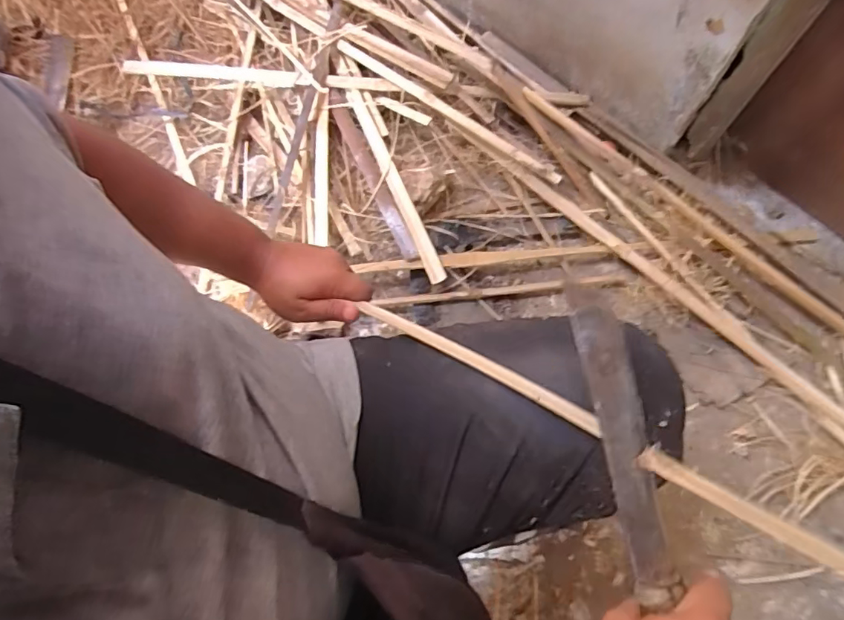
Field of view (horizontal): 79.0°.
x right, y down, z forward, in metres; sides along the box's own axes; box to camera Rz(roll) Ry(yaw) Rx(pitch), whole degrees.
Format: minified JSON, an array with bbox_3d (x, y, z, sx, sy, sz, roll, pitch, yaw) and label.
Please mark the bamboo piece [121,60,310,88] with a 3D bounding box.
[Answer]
[{"bbox_3d":[-0.384,-0.444,0.957,0.353,0.020,0.024,5,70,2],"label":"bamboo piece"}]

